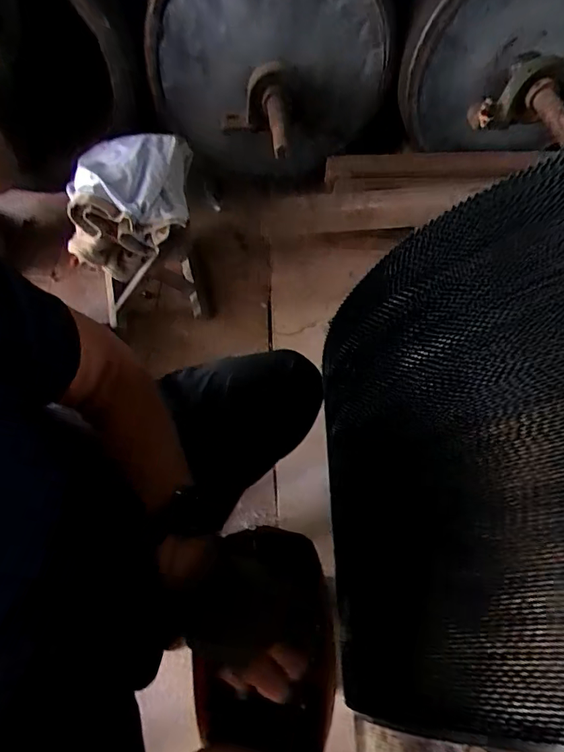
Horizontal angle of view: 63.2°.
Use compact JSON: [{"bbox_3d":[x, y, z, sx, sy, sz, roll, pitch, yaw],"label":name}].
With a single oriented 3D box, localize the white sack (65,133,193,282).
[{"bbox_3d":[-0.317,-0.369,0.962,0.239,0.158,0.284,-4,60,-6],"label":"white sack"}]

